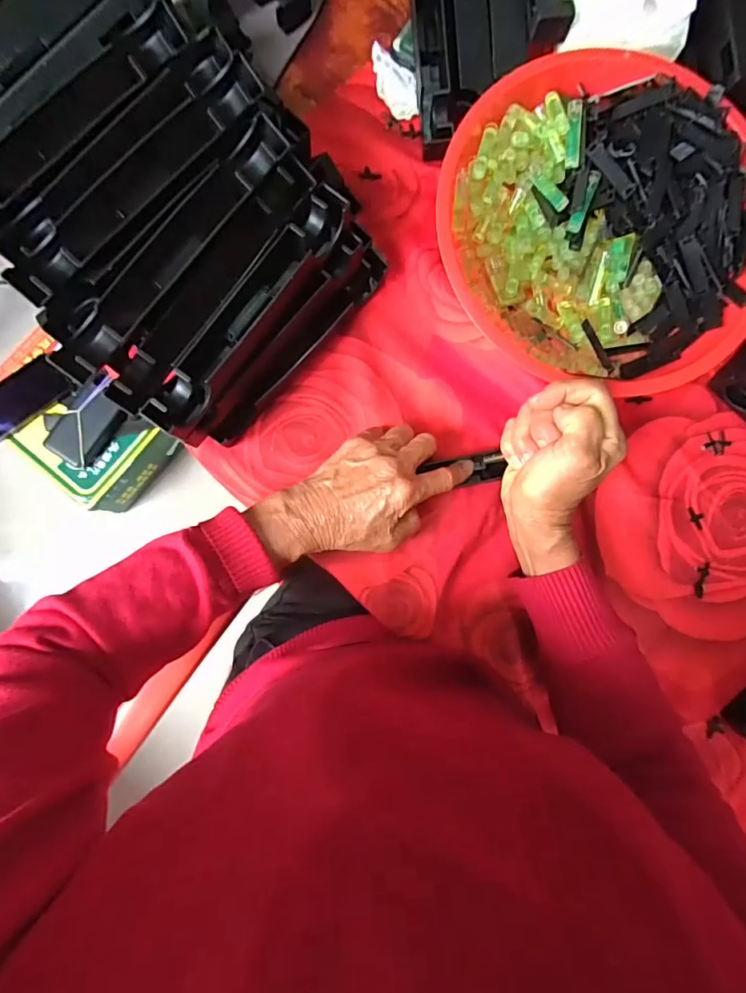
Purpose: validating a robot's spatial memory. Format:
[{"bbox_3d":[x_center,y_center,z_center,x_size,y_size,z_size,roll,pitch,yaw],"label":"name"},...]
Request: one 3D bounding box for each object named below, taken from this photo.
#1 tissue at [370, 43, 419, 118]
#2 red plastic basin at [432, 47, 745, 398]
[{"bbox_3d":[0.017,-0.355,0.407,0.030,0.014,0.065,-15,87,-3],"label":"tissue"},{"bbox_3d":[0.170,-0.201,0.372,0.242,0.078,0.218,24,86,0],"label":"red plastic basin"}]

